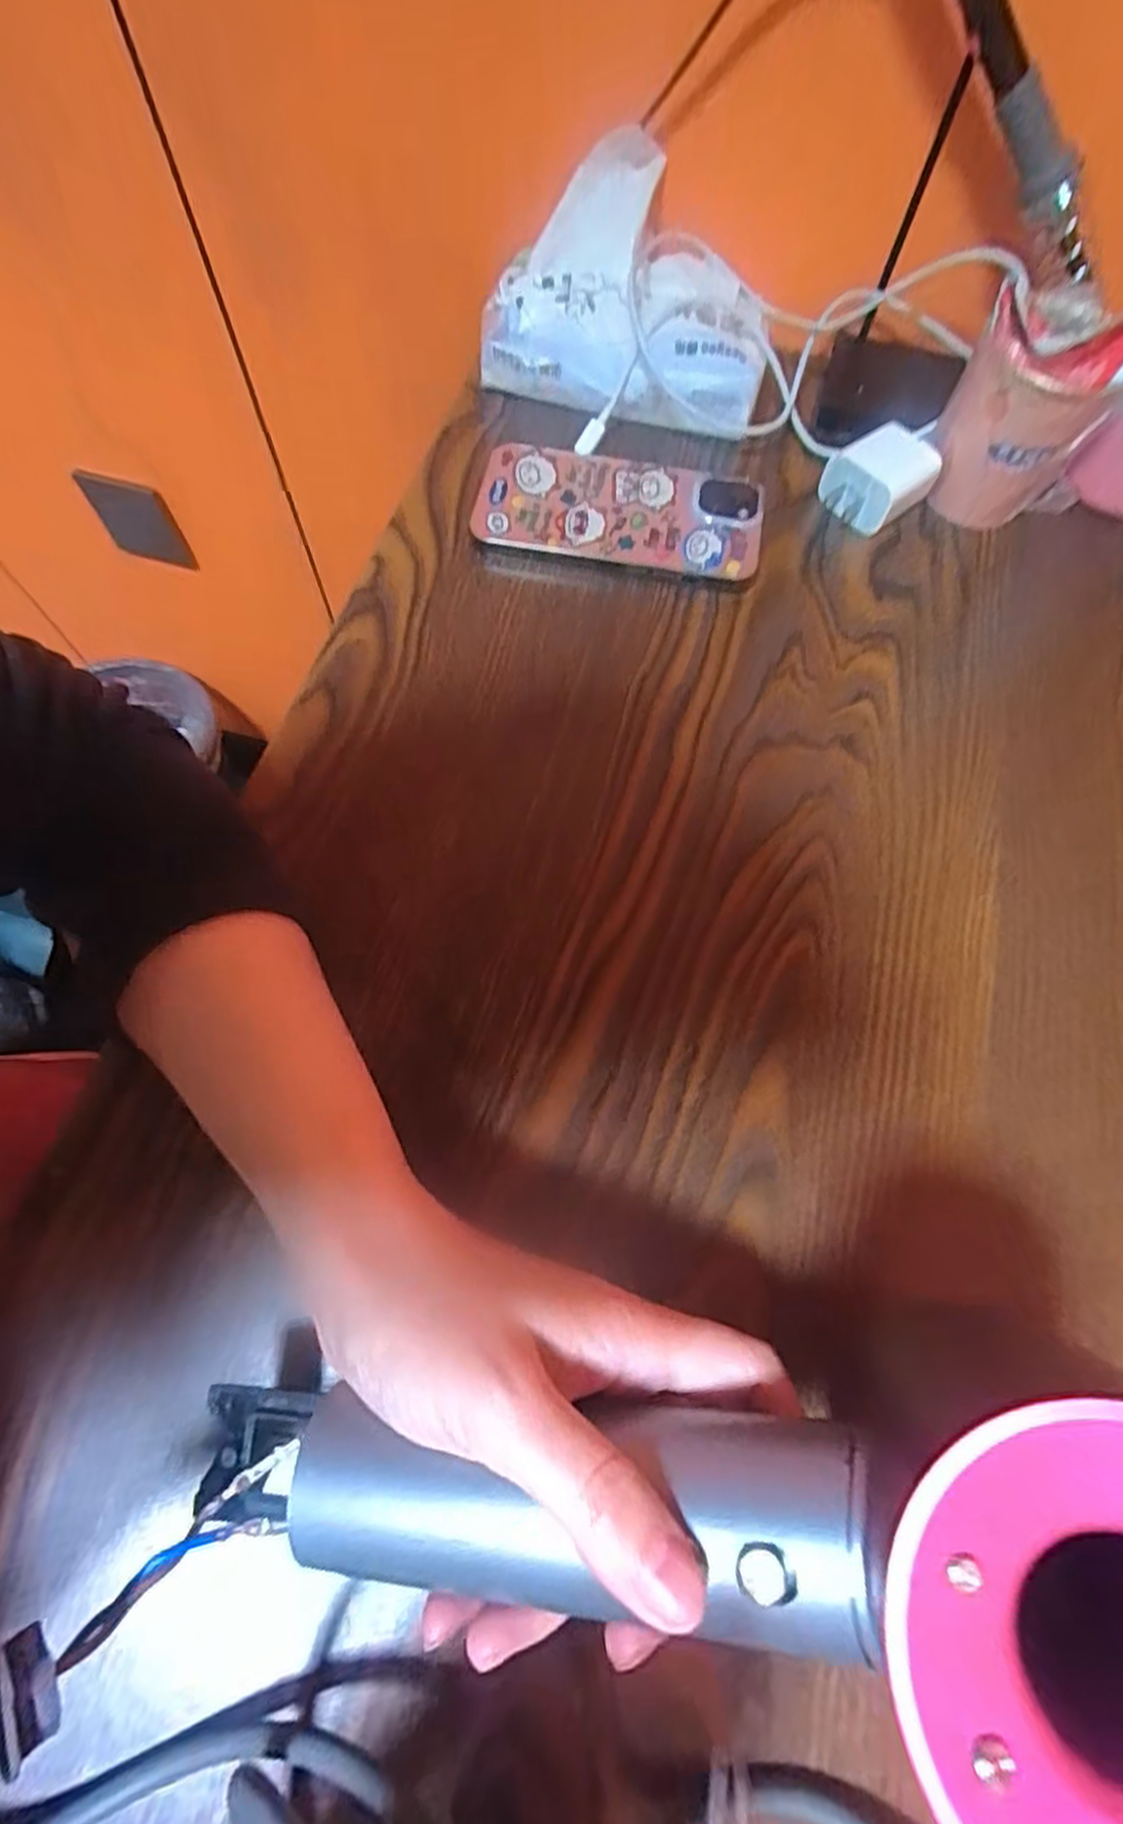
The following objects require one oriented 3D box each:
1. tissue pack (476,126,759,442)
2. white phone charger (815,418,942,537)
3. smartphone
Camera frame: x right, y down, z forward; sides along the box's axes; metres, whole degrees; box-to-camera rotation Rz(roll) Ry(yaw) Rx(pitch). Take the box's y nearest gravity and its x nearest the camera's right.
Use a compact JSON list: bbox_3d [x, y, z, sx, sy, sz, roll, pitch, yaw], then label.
[{"bbox_3d":[0.037,-0.327,0.365,0.154,0.073,0.097,16,69,4],"label":"tissue pack"},{"bbox_3d":[0.163,-0.222,0.355,0.048,0.030,0.038,-36,74,-15],"label":"white phone charger"},{"bbox_3d":[0.030,-0.202,0.352,0.142,0.018,0.066,7,69,1],"label":"smartphone"}]

